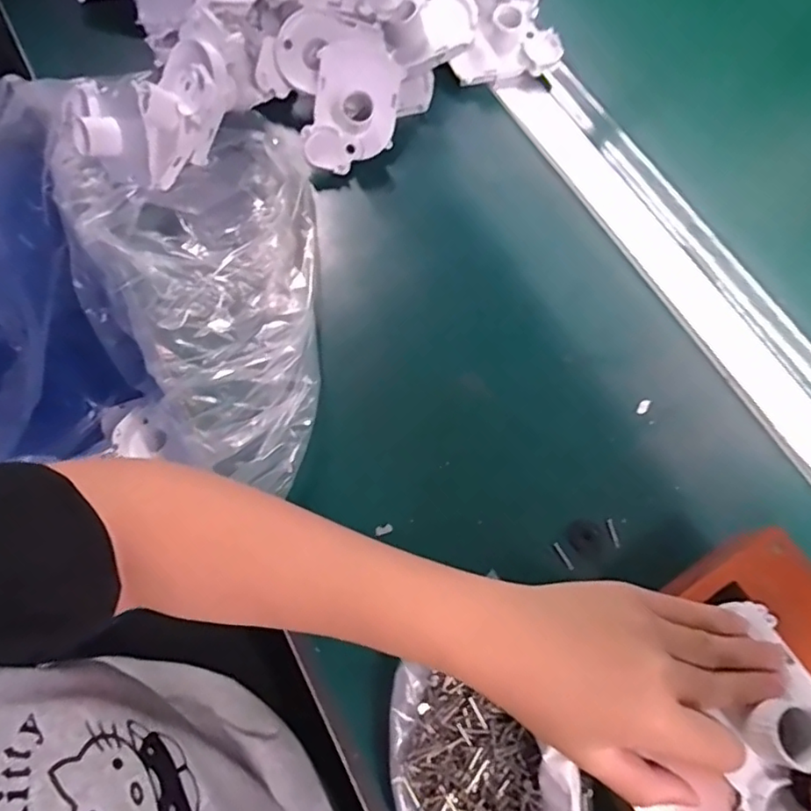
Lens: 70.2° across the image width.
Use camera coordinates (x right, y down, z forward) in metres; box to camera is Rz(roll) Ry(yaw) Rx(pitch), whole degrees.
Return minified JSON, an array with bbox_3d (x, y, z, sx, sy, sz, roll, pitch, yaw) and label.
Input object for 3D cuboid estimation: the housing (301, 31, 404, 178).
[{"bbox_3d":[-0.042,-0.241,0.464,0.070,0.028,0.100,6,102,-11],"label":"housing"}]

